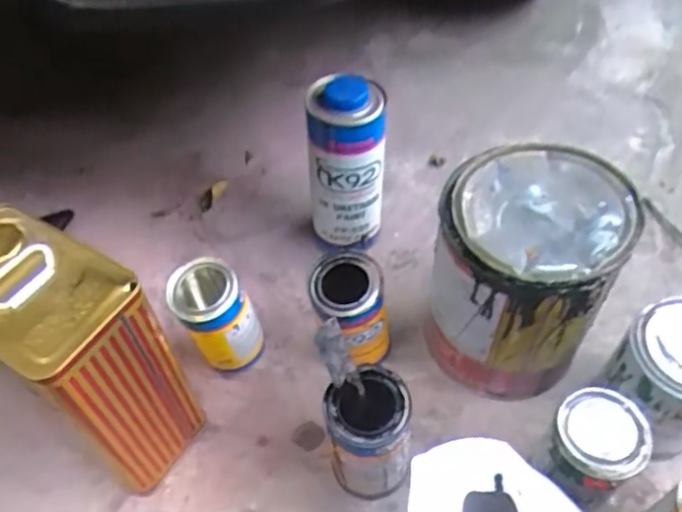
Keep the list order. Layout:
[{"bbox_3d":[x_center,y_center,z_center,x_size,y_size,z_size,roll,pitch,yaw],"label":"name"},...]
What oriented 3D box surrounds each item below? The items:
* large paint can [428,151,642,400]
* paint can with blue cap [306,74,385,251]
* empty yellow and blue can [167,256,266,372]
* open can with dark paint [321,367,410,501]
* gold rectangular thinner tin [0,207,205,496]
[{"bbox_3d":[0.172,0.024,0.619,0.149,0.227,0.161,-2,53,2],"label":"large paint can"},{"bbox_3d":[0.008,-0.093,0.722,0.081,0.219,0.089,-2,53,2],"label":"paint can with blue cap"},{"bbox_3d":[-0.133,0.068,0.669,0.069,0.146,0.071,-2,53,2],"label":"empty yellow and blue can"},{"bbox_3d":[0.026,0.167,0.576,0.071,0.138,0.070,-2,53,2],"label":"open can with dark paint"},{"bbox_3d":[-0.234,0.096,0.576,0.168,0.253,0.105,28,60,22],"label":"gold rectangular thinner tin"}]

